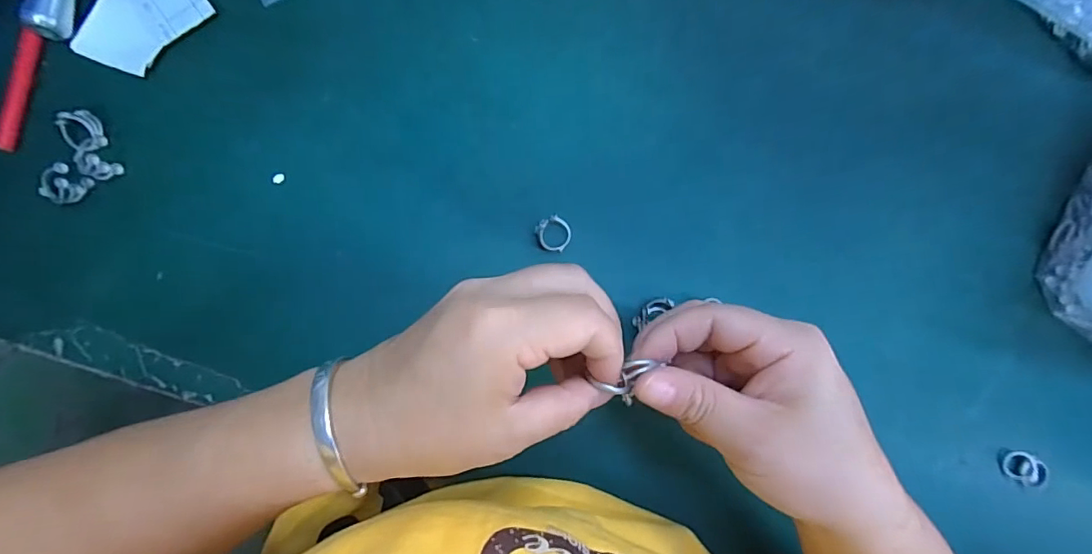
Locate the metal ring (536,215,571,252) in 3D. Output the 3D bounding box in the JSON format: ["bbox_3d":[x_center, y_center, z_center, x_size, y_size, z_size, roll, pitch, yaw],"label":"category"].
[{"bbox_3d":[0.006,-0.027,0.323,0.021,0.007,0.023,1,83,-5],"label":"metal ring"}]

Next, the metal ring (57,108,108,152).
[{"bbox_3d":[-0.270,-0.085,0.293,0.020,0.008,0.024,-38,88,-9],"label":"metal ring"}]

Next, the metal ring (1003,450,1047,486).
[{"bbox_3d":[0.312,0.124,0.329,0.023,0.010,0.019,17,82,-3],"label":"metal ring"}]

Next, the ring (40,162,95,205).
[{"bbox_3d":[-0.280,-0.053,0.293,0.019,0.016,0.022,37,81,0],"label":"ring"}]

